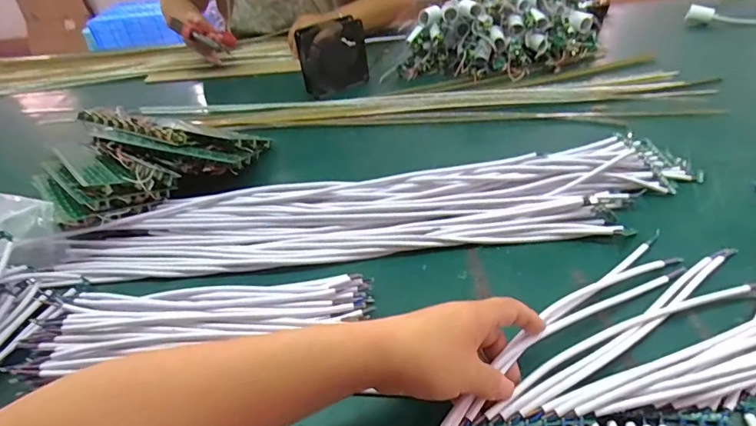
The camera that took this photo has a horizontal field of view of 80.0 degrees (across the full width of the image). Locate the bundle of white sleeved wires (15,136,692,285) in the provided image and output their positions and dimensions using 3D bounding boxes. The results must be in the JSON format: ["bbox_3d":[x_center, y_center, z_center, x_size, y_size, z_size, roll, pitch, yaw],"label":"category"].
[{"bbox_3d":[-0.018,-0.004,0.535,0.751,0.029,0.141,-8,41,-1],"label":"bundle of white sleeved wires"}]

